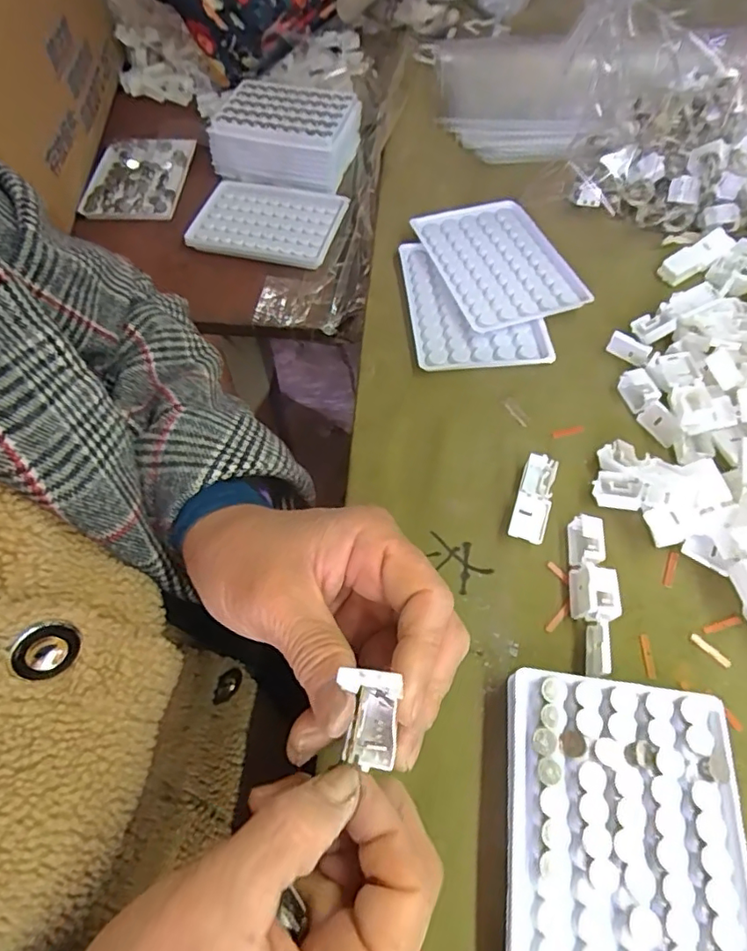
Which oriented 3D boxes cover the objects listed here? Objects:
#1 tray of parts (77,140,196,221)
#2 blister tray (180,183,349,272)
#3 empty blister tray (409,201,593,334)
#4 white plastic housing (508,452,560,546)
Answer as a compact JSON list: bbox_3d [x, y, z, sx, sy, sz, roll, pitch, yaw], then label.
[{"bbox_3d":[-0.238,-0.300,0.557,0.099,0.011,0.120,1,59,0],"label":"tray of parts"},{"bbox_3d":[-0.099,-0.237,0.522,0.130,0.015,0.094,12,60,7],"label":"blister tray"},{"bbox_3d":[0.095,-0.162,0.427,0.092,0.016,0.124,-18,61,-10],"label":"empty blister tray"},{"bbox_3d":[0.094,0.014,0.326,0.020,0.010,0.054,18,61,10],"label":"white plastic housing"}]

